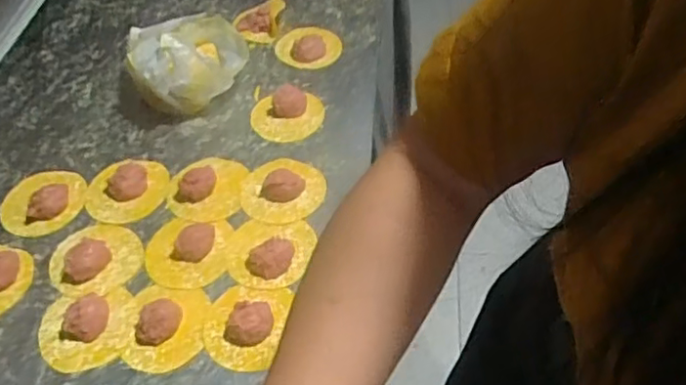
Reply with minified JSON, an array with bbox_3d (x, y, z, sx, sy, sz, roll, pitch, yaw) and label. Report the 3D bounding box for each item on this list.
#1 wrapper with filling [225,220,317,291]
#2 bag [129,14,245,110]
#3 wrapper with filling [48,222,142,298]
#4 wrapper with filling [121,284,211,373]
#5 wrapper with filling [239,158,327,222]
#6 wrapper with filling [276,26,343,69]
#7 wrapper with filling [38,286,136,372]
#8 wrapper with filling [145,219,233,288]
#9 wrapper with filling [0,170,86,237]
[{"bbox_3d":[-0.069,0.053,0.586,0.079,0.017,0.073,-1,50,1],"label":"wrapper with filling"},{"bbox_3d":[-0.172,-0.148,0.708,0.120,0.095,0.087,-5,50,-2],"label":"bag"},{"bbox_3d":[-0.230,0.057,0.584,0.070,0.024,0.082,31,58,25],"label":"wrapper with filling"},{"bbox_3d":[-0.153,0.108,0.536,0.067,0.025,0.078,-1,50,2],"label":"wrapper with filling"},{"bbox_3d":[-0.060,-0.007,0.635,0.084,0.016,0.079,-1,50,1],"label":"wrapper with filling"},{"bbox_3d":[-0.039,-0.187,0.792,0.071,0.016,0.079,26,56,22],"label":"wrapper with filling"},{"bbox_3d":[-0.222,0.111,0.539,0.077,0.021,0.072,-11,50,-7],"label":"wrapper with filling"},{"bbox_3d":[-0.146,0.051,0.589,0.073,0.021,0.077,-1,50,1],"label":"wrapper with filling"},{"bbox_3d":[-0.306,0.003,0.640,0.075,0.021,0.083,35,59,27],"label":"wrapper with filling"}]

